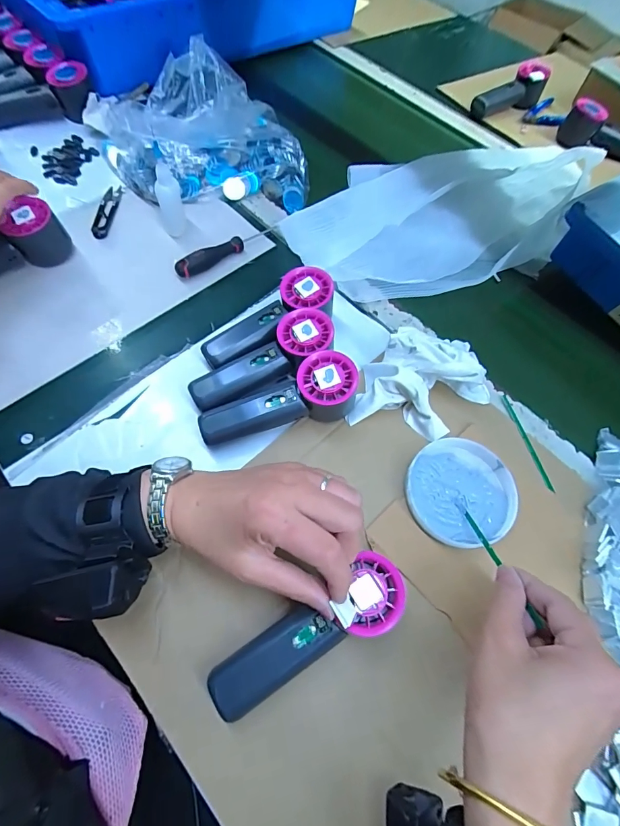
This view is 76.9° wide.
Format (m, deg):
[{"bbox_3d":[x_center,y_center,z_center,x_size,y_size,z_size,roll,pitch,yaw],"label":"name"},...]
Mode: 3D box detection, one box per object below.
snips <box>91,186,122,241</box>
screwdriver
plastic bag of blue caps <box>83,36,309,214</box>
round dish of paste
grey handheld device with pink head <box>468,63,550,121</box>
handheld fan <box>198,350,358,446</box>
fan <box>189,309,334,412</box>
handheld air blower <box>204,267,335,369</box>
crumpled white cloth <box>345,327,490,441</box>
[{"bbox_3d":[-0.267,-0.266,0.514,0.025,0.009,0.096,1,64,-3],"label":"snips"},{"bbox_3d":[-0.101,-0.207,0.487,0.141,0.023,0.016,-34,71,-18],"label":"screwdriver"},{"bbox_3d":[-0.153,-0.393,0.535,0.268,0.091,0.250,-19,67,-12],"label":"plastic bag of blue caps"},{"bbox_3d":[0.141,0.074,0.370,0.100,0.019,0.096,1,64,-3],"label":"round dish of paste"},{"bbox_3d":[0.370,-0.591,0.720,0.151,0.062,0.066,-34,71,-18],"label":"grey handheld device with pink head"},{"bbox_3d":[-0.029,-0.004,0.378,0.149,0.057,0.051,-23,68,-14],"label":"handheld fan"},{"bbox_3d":[-0.049,-0.050,0.402,0.150,0.055,0.054,-23,68,-14],"label":"fan"},{"bbox_3d":[-0.041,-0.095,0.422,0.155,0.056,0.050,-38,72,-19],"label":"handheld air blower"},{"bbox_3d":[0.121,-0.028,0.400,0.142,0.055,0.095,12,64,2],"label":"crumpled white cloth"}]

